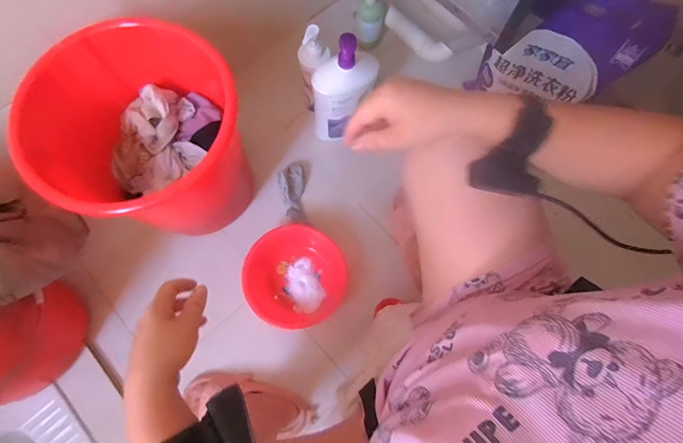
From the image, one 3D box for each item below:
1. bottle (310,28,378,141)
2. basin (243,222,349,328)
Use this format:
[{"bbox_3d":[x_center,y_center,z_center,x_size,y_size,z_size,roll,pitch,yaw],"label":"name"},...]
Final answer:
[{"bbox_3d":[0.006,-0.305,0.820,0.134,0.285,0.107,5,73,0],"label":"bottle"},{"bbox_3d":[-0.106,0.127,0.821,0.222,0.082,0.218,42,77,11],"label":"basin"}]

